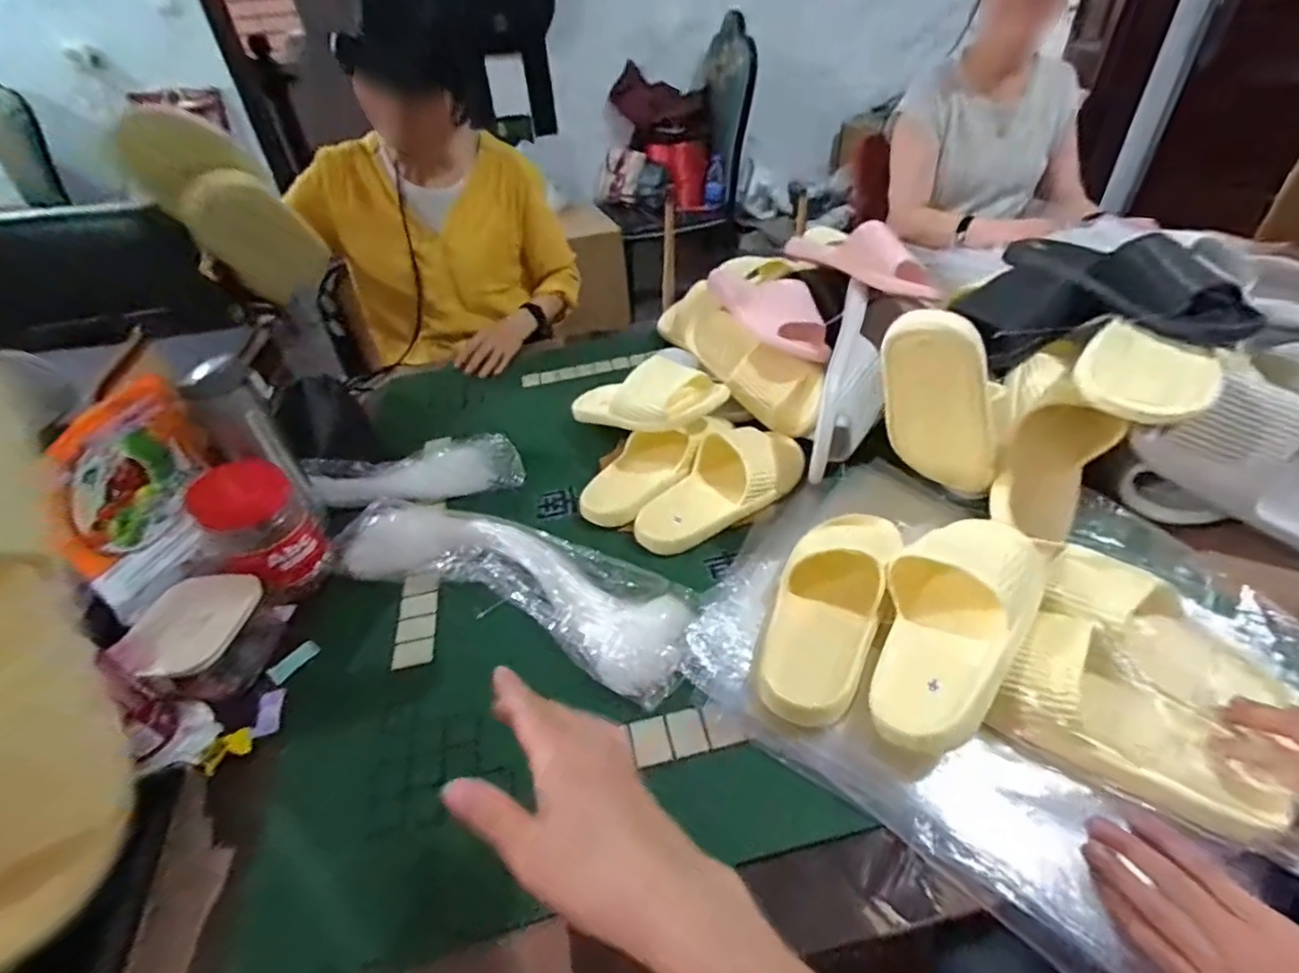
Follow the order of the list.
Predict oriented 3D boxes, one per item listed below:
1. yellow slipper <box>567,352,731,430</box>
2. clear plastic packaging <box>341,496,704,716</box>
[{"bbox_3d":[-0.024,-0.117,0.764,0.238,0.079,0.092,4,35,45],"label":"yellow slipper"},{"bbox_3d":[-0.147,0.092,0.618,0.421,0.040,0.131,15,43,24],"label":"clear plastic packaging"}]

